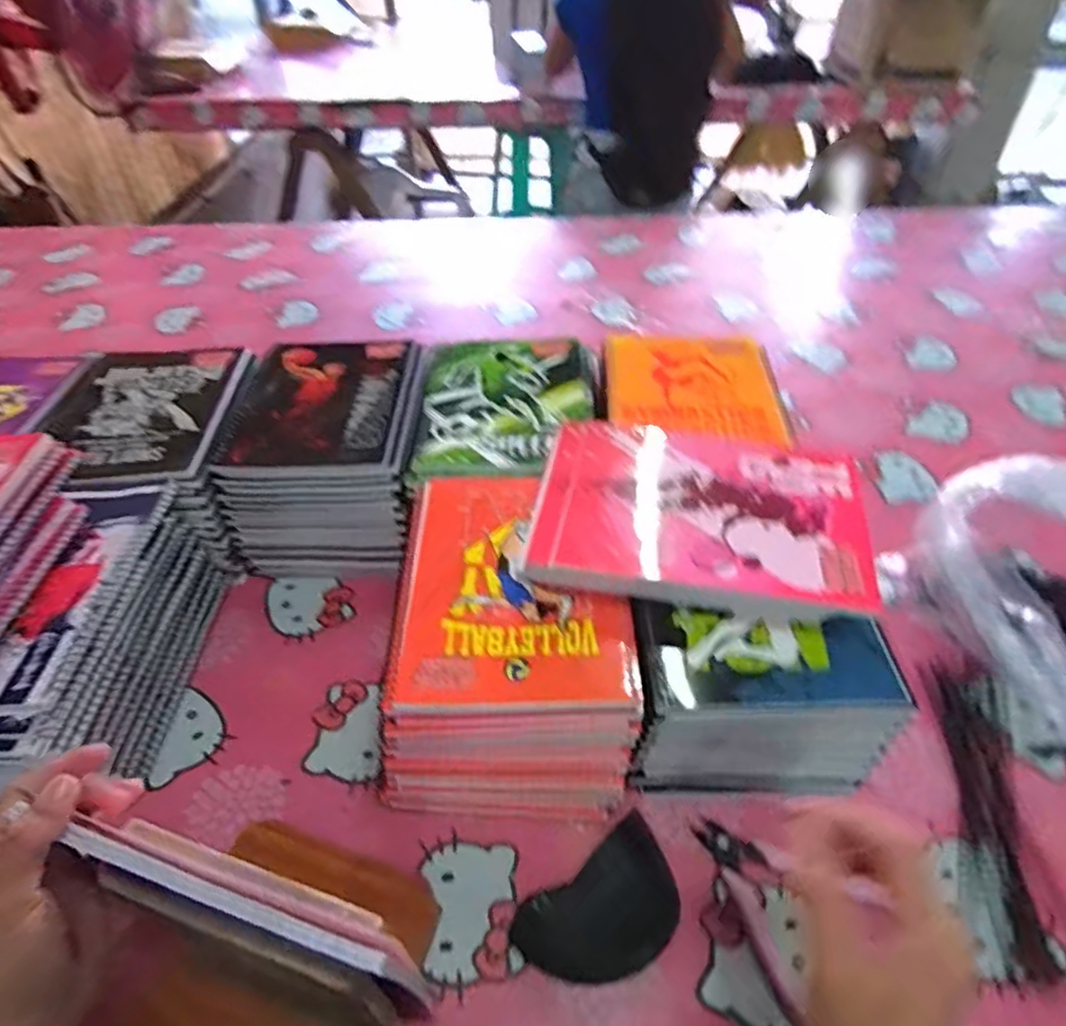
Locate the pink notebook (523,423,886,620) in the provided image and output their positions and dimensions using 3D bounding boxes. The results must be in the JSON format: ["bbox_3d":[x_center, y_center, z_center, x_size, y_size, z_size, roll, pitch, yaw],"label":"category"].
[{"bbox_3d":[0.112,0.006,0.461,0.224,0.039,0.158,7,45,9],"label":"pink notebook"}]

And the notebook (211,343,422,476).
[{"bbox_3d":[-0.191,-0.105,0.601,0.160,0.008,0.189,-1,44,0],"label":"notebook"}]

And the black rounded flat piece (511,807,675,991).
[{"bbox_3d":[0.044,0.244,0.398,0.102,0.012,0.064,-38,56,-10],"label":"black rounded flat piece"}]

